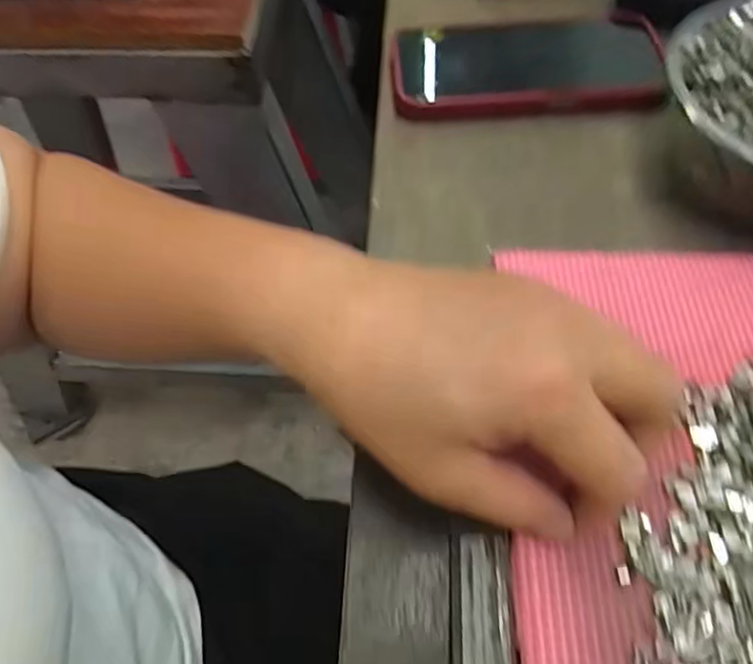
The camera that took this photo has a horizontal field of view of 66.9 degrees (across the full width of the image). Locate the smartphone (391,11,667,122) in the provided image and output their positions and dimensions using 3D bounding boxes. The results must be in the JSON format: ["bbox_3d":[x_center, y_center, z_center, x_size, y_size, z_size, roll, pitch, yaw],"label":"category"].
[{"bbox_3d":[0.096,-0.171,0.362,0.169,0.017,0.086,-3,57,0],"label":"smartphone"}]

